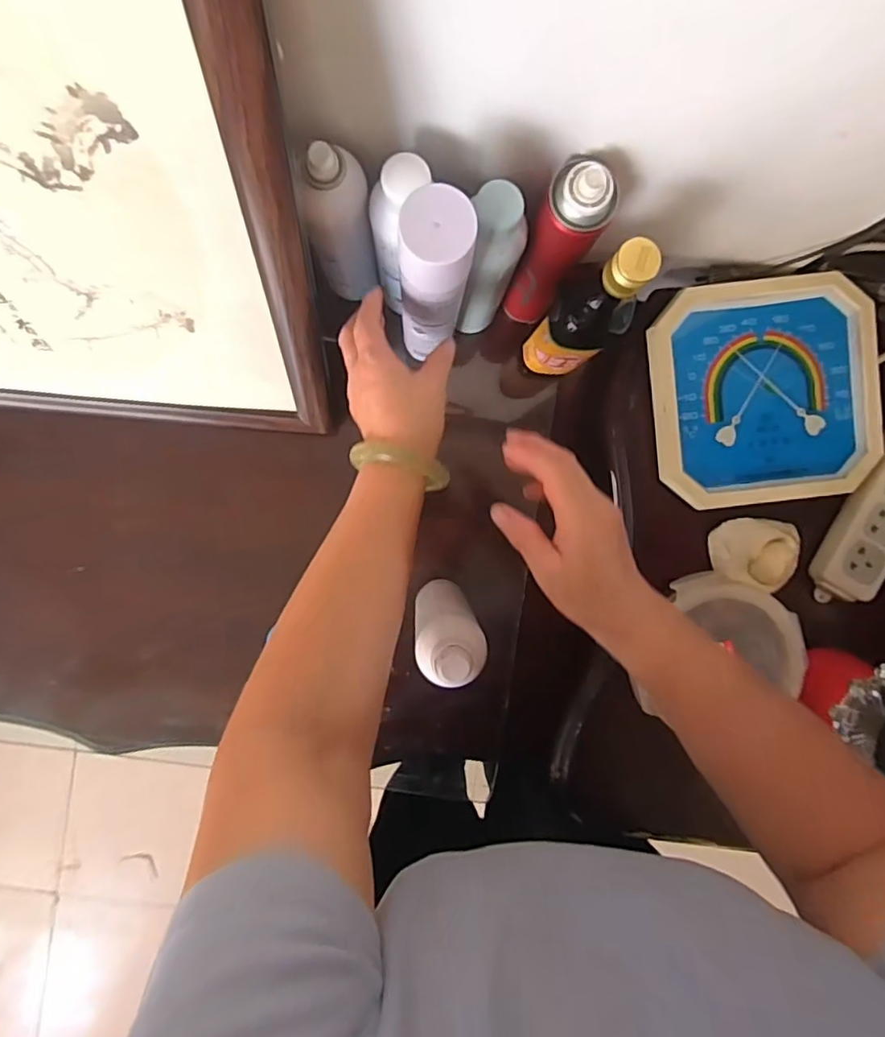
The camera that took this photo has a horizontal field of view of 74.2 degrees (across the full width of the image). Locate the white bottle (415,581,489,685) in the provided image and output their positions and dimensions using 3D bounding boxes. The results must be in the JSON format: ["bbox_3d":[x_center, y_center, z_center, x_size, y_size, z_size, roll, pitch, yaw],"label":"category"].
[{"bbox_3d":[0.005,0.097,0.518,0.058,0.165,0.057,0,92,-3],"label":"white bottle"}]

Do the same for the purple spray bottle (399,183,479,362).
[{"bbox_3d":[-0.009,-0.181,0.463,0.047,0.185,0.052,35,85,0],"label":"purple spray bottle"}]

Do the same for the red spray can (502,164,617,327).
[{"bbox_3d":[0.093,-0.228,0.517,0.049,0.235,0.051,0,92,-3],"label":"red spray can"}]

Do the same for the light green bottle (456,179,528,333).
[{"bbox_3d":[0.040,-0.222,0.526,0.043,0.234,0.040,-7,93,-3],"label":"light green bottle"}]

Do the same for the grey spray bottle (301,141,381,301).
[{"bbox_3d":[-0.089,-0.256,0.528,0.054,0.222,0.050,-7,93,-3],"label":"grey spray bottle"}]

